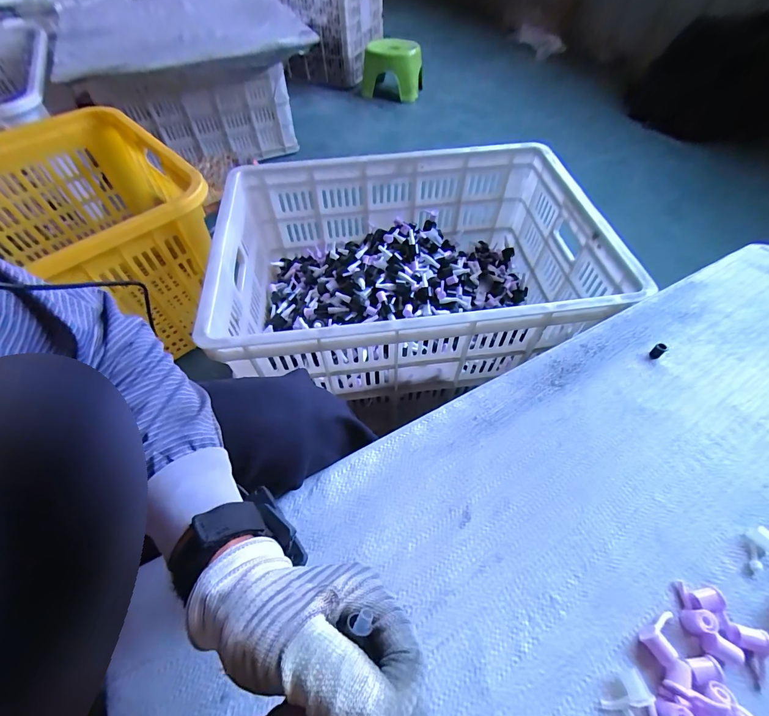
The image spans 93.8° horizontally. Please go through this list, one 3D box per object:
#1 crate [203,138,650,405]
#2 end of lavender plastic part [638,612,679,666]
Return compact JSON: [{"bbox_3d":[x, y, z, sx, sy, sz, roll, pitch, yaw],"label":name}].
[{"bbox_3d":[0.044,-0.173,0.721,0.654,0.240,0.472,-5,56,-2],"label":"crate"},{"bbox_3d":[0.222,0.220,0.283,0.035,0.012,0.021,-24,60,-15],"label":"end of lavender plastic part"}]

